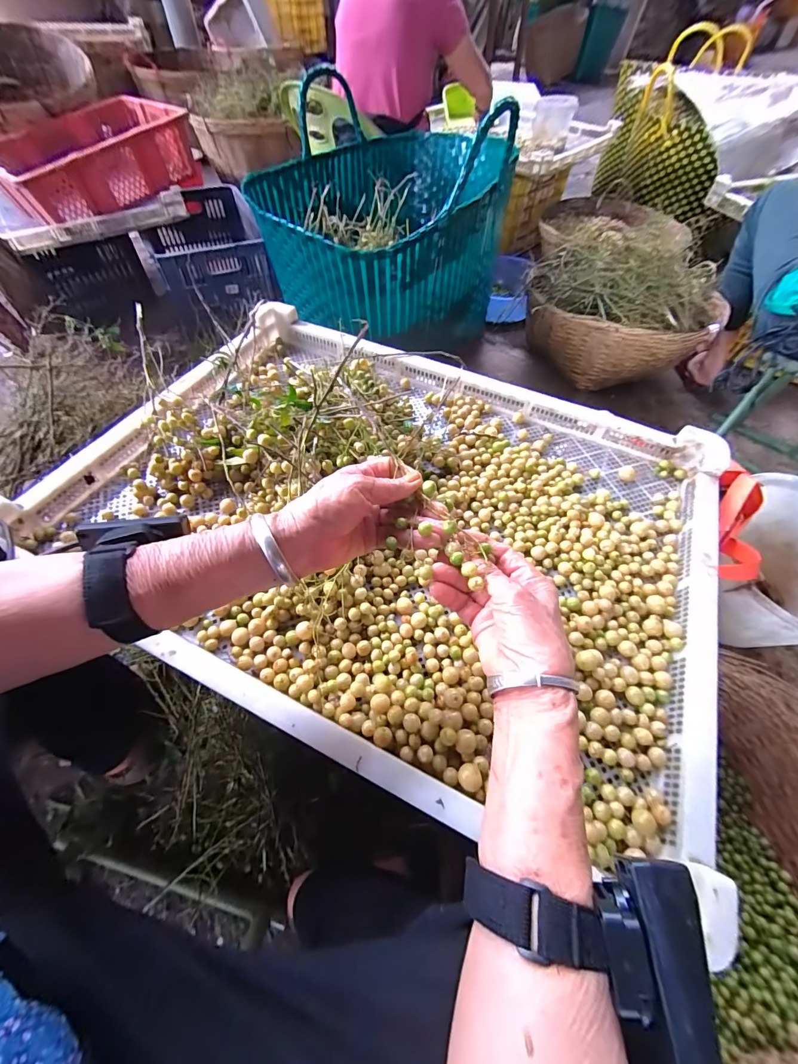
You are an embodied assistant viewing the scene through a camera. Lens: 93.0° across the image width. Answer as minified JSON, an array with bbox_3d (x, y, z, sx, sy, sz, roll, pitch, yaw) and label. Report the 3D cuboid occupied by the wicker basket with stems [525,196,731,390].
[{"bbox_3d":[0.581,-0.598,1.024,0.453,0.266,0.351,26,60,14],"label":"wicker basket with stems"}]

